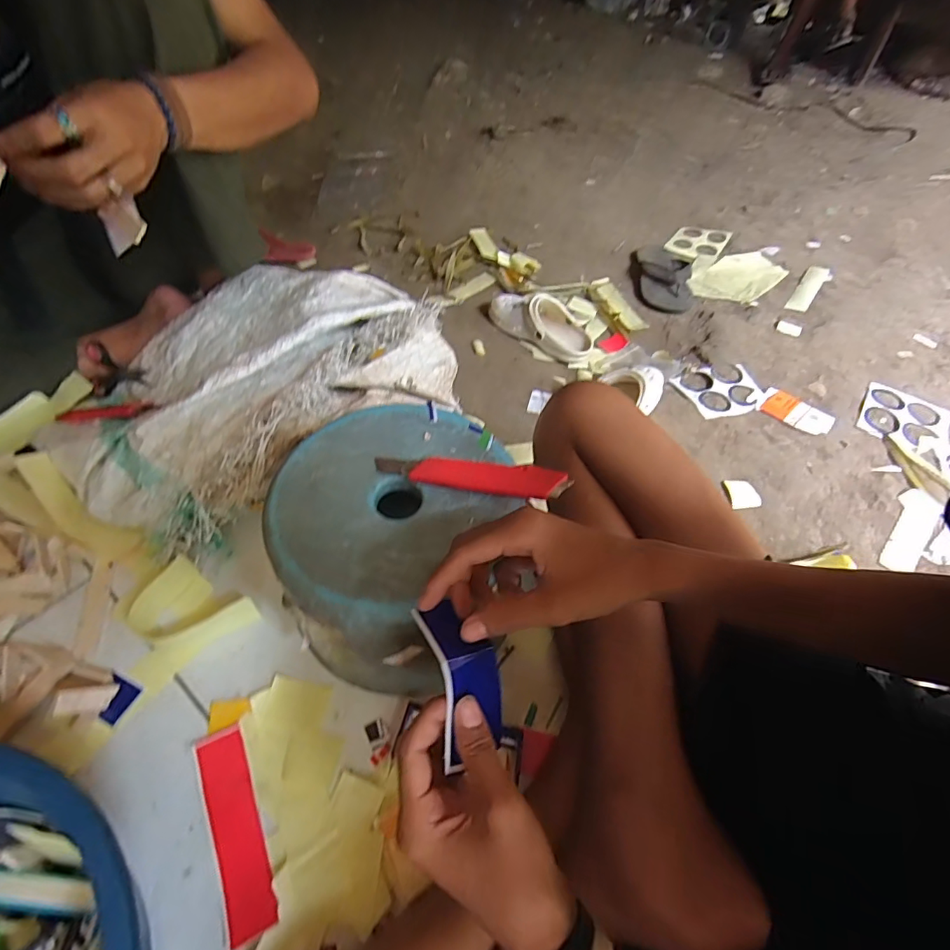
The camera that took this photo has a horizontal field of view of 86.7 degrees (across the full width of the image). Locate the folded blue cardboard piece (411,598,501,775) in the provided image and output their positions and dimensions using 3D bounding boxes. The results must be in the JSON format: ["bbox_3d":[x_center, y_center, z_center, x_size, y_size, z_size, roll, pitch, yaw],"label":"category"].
[{"bbox_3d":[-0.008,0.130,0.328,0.047,0.023,0.095,-15,73,-17],"label":"folded blue cardboard piece"}]

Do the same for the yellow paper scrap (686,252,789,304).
[{"bbox_3d":[0.612,-0.474,1.186,0.187,0.030,0.213,32,59,19],"label":"yellow paper scrap"}]

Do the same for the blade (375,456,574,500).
[{"bbox_3d":[-0.004,-0.001,0.453,0.172,0.007,0.030,8,62,8],"label":"blade"}]

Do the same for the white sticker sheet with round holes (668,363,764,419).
[{"bbox_3d":[0.459,-0.164,0.944,0.138,0.010,0.137,-18,51,-9],"label":"white sticker sheet with round holes"}]

